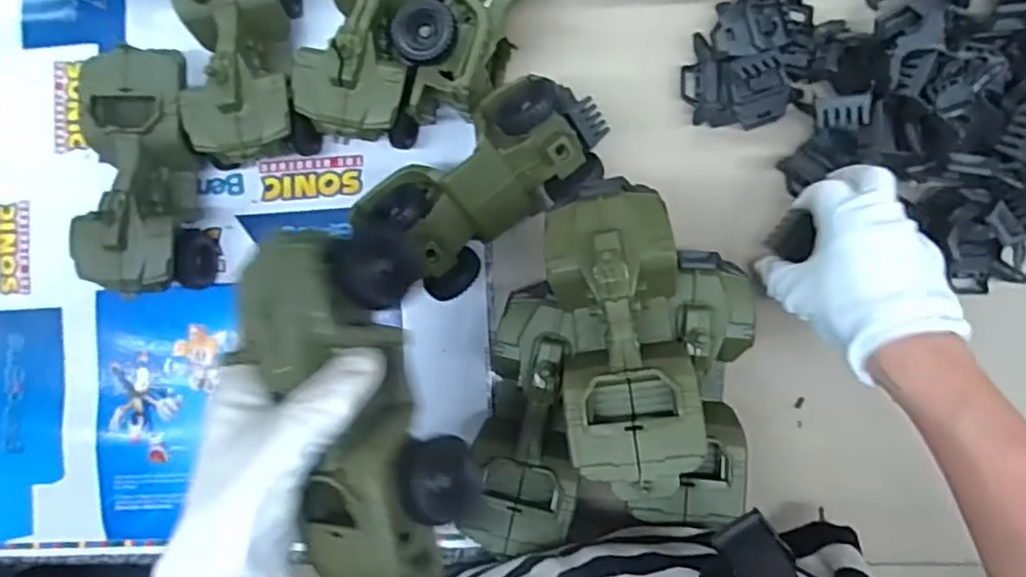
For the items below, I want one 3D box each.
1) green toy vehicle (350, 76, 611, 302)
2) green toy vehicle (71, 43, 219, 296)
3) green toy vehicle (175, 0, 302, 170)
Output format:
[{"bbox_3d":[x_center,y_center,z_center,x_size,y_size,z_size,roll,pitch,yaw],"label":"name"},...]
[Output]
[{"bbox_3d":[-0.019,-0.073,0.484,0.194,0.088,0.094,-37,85,3],"label":"green toy vehicle"},{"bbox_3d":[-0.276,-0.088,0.513,0.077,0.080,0.178,-2,88,5],"label":"green toy vehicle"},{"bbox_3d":[-0.204,-0.181,0.514,0.085,0.078,0.175,-5,88,5],"label":"green toy vehicle"}]

